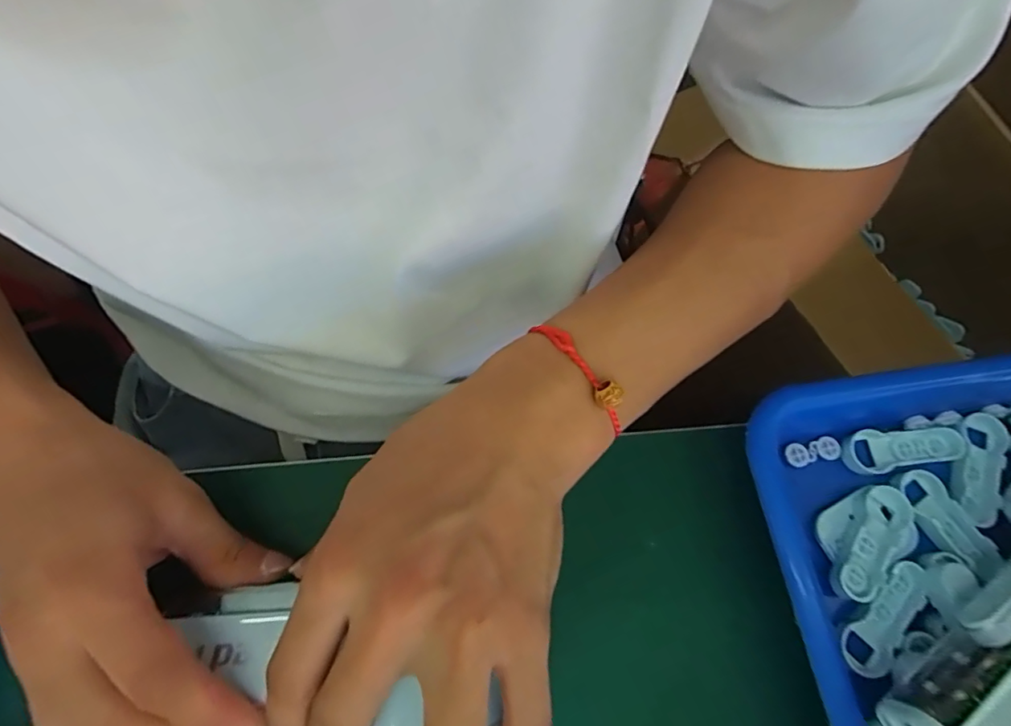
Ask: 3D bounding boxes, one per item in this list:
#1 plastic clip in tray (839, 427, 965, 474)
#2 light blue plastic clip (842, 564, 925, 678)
[{"bbox_3d":[0.175,0.037,0.231,0.052,0.008,0.018,-9,72,-4],"label":"plastic clip in tray"},{"bbox_3d":[0.151,0.101,0.209,0.016,0.010,0.047,41,76,12],"label":"light blue plastic clip"}]

